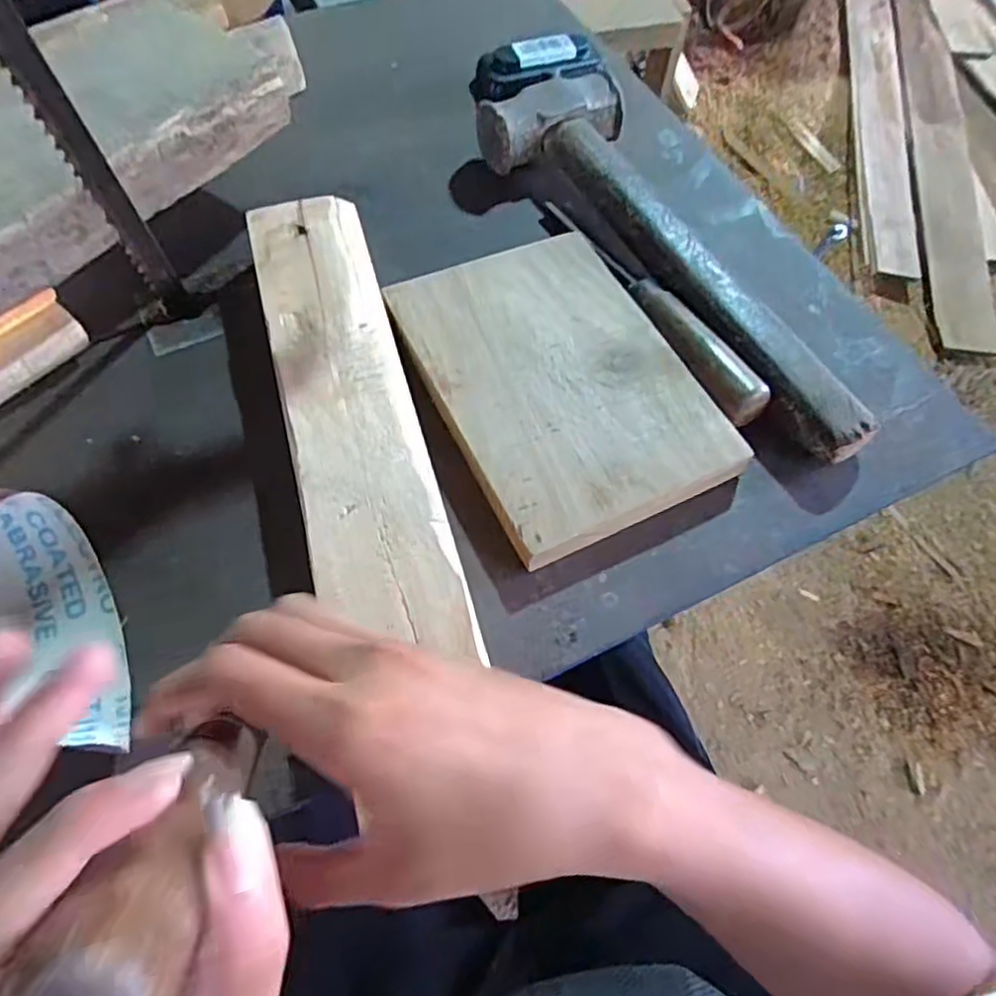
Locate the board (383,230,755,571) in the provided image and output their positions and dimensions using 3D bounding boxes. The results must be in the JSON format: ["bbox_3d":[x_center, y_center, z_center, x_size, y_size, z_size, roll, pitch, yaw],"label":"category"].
[{"bbox_3d":[0.036,-0.076,0.412,0.147,0.014,0.210,-23,64,-13],"label":"board"}]

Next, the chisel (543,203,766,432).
[{"bbox_3d":[0.098,-0.132,0.447,0.029,0.031,0.217,-25,65,-14],"label":"chisel"}]

